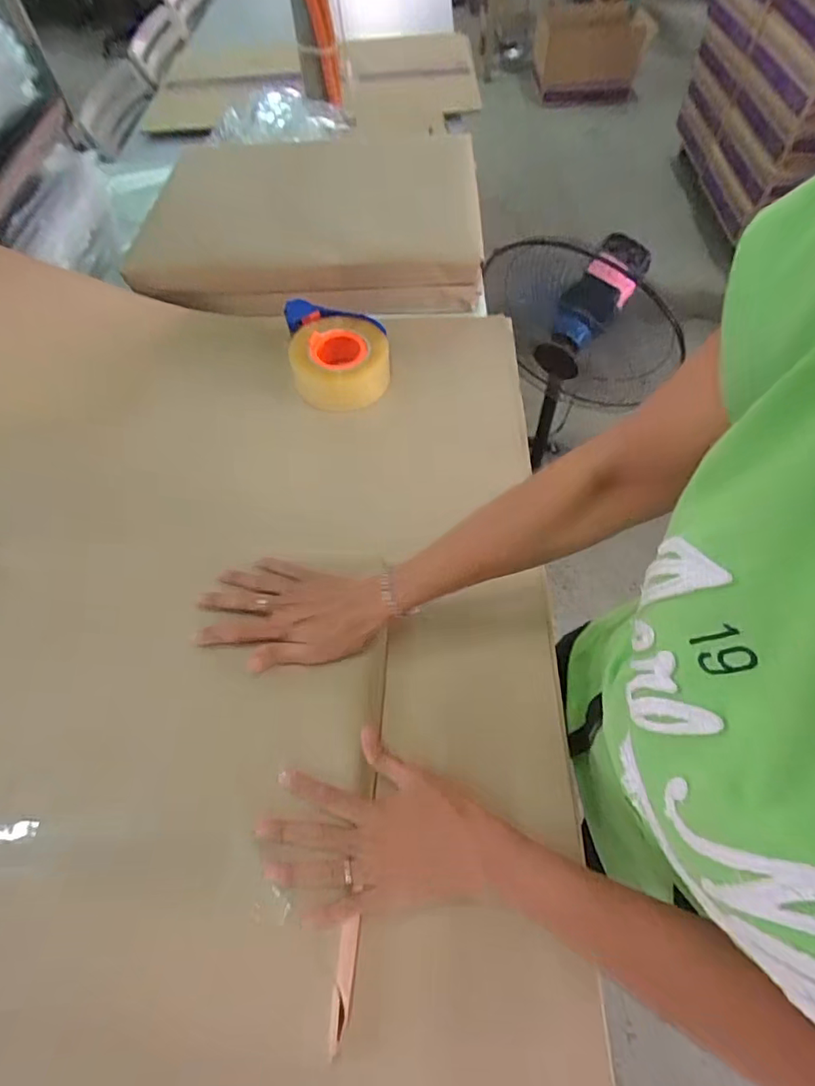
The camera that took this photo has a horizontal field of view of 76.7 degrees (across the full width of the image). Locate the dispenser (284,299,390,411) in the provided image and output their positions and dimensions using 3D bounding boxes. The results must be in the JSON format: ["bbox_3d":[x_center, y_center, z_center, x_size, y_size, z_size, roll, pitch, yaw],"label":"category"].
[{"bbox_3d":[-0.094,-0.262,0.721,0.133,0.072,0.143,-9,59,-3],"label":"dispenser"}]

